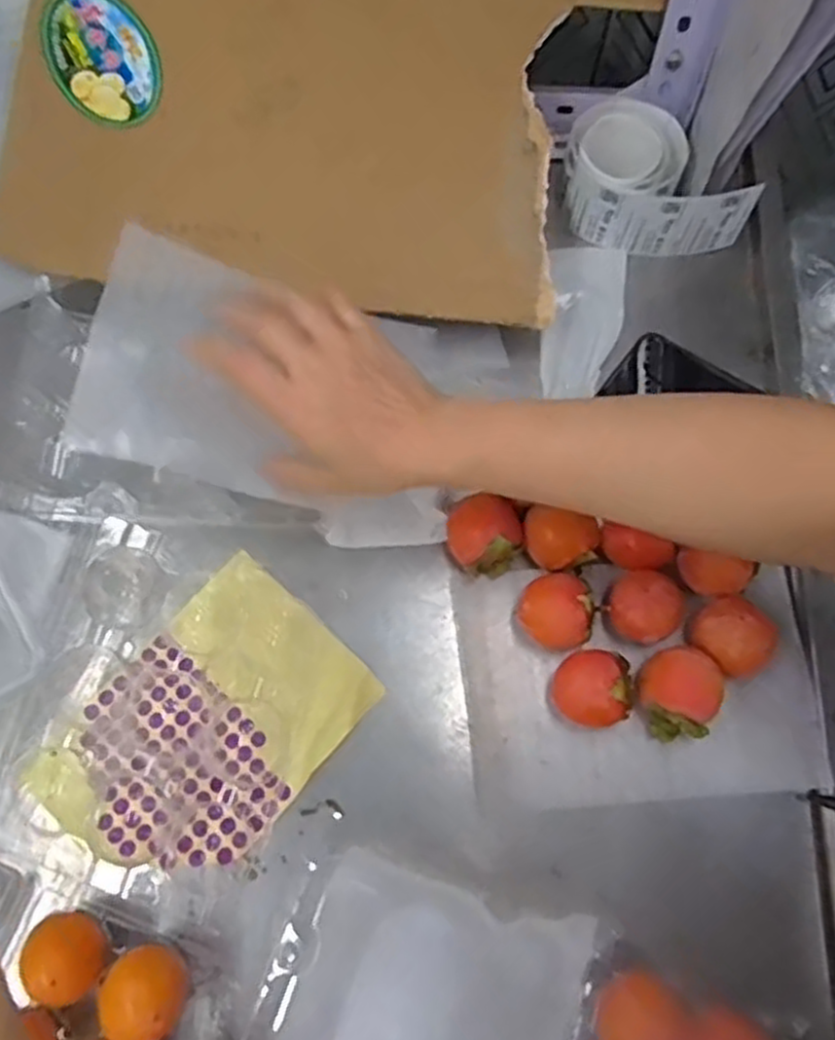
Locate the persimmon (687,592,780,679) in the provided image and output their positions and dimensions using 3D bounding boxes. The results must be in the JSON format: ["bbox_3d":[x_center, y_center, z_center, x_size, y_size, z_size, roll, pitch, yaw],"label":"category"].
[{"bbox_3d":[0.186,0.072,0.461,0.041,0.034,0.047,-30,75,-10],"label":"persimmon"}]

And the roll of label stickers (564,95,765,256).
[{"bbox_3d":[0.166,-0.233,0.544,0.136,0.055,0.074,32,76,8],"label":"roll of label stickers"}]

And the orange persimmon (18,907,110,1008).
[{"bbox_3d":[-0.185,0.229,0.407,0.032,0.036,0.042,-33,76,-11],"label":"orange persimmon"}]

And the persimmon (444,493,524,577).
[{"bbox_3d":[0.041,0.010,0.478,0.044,0.036,0.044,0,73,-1],"label":"persimmon"}]

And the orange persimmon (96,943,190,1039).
[{"bbox_3d":[-0.141,0.246,0.406,0.041,0.048,0.042,0,73,-1],"label":"orange persimmon"}]

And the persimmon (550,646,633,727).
[{"bbox_3d":[0.103,0.099,0.459,0.042,0.043,0.045,0,73,-1],"label":"persimmon"}]

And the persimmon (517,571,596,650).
[{"bbox_3d":[0.085,0.056,0.468,0.040,0.041,0.044,0,73,-1],"label":"persimmon"}]

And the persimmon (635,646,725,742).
[{"bbox_3d":[0.153,0.102,0.454,0.046,0.042,0.051,-11,73,-5],"label":"persimmon"}]

